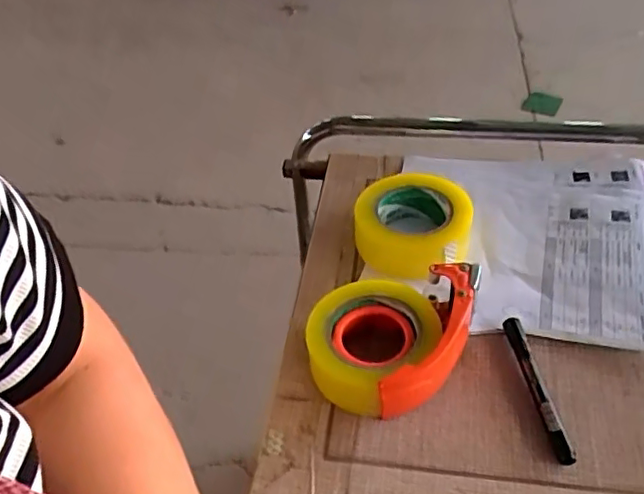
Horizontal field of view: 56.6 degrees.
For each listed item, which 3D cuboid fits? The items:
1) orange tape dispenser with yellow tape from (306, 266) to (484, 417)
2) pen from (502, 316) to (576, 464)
[{"bbox_3d":[0.061,0.073,0.534,0.126,0.069,0.147,22,49,22],"label":"orange tape dispenser with yellow tape"},{"bbox_3d":[0.186,0.119,0.513,0.016,0.015,0.137,-5,44,-4],"label":"pen"}]

